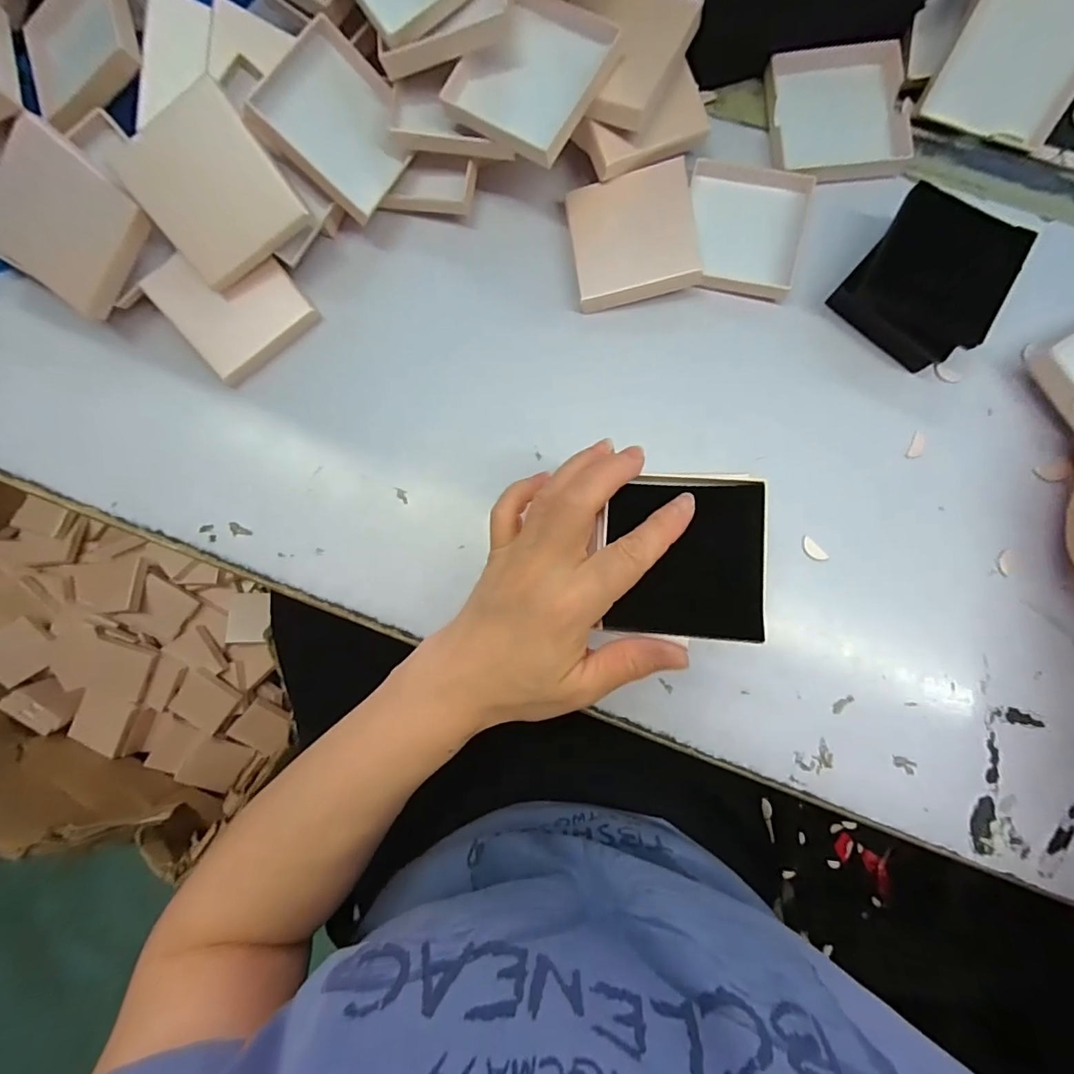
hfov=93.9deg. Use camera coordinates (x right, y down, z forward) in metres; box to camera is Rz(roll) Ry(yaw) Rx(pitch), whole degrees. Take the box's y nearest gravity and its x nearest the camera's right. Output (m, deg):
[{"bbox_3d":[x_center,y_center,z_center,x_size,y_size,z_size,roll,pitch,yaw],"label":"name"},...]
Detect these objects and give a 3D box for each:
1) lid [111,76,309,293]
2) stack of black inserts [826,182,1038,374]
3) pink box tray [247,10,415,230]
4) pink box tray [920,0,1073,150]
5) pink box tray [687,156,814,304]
[{"bbox_3d":[-0.183,-0.195,0.284,0.075,0.009,0.073,-33,123,7],"label":"lid"},{"bbox_3d":[0.228,-0.150,0.298,0.075,0.037,0.079,30,88,4],"label":"stack of black inserts"},{"bbox_3d":[-0.115,-0.244,0.297,0.076,0.008,0.077,36,74,-30],"label":"pink box tray"},{"bbox_3d":[0.295,-0.293,0.303,0.078,0.012,0.079,19,132,2],"label":"pink box tray"},{"bbox_3d":[0.133,-0.192,0.317,0.074,0.016,0.080,9,87,3],"label":"pink box tray"}]

